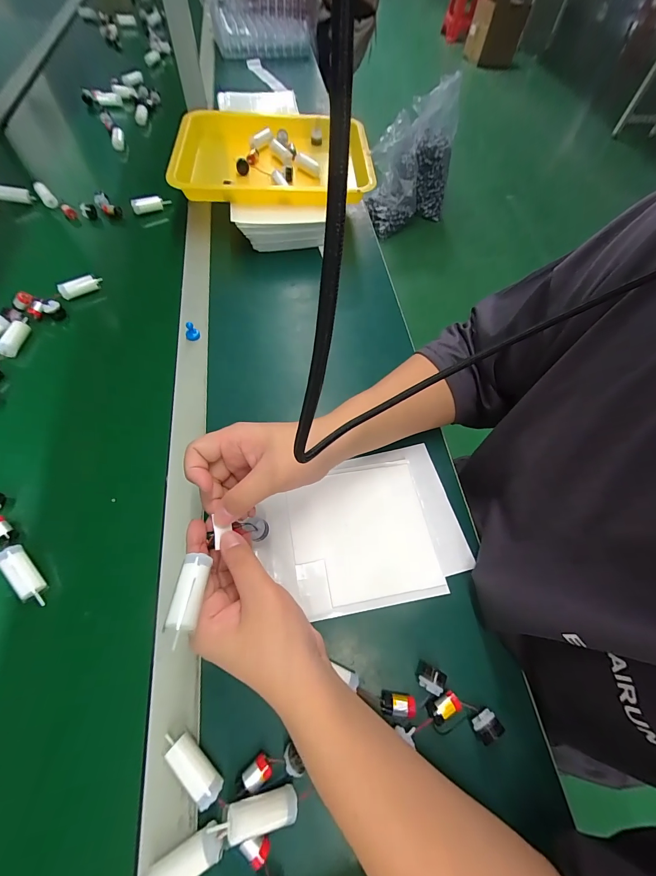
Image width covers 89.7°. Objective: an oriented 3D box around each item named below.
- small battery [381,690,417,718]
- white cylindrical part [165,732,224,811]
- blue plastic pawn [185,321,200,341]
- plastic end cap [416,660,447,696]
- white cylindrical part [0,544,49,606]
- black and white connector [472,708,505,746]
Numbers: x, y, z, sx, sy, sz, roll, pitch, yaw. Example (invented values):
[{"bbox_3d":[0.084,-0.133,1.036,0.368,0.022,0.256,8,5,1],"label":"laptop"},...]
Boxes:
[{"bbox_3d":[0.061,0.231,0.286,0.028,0.014,0.014,10,62,1],"label":"small battery"},{"bbox_3d":[-0.105,0.257,0.261,0.055,0.020,0.018,42,67,17],"label":"white cylindrical part"},{"bbox_3d":[-0.190,-0.147,0.459,0.019,0.024,0.015,-24,66,-16],"label":"blue plastic pawn"},{"bbox_3d":[0.092,0.215,0.297,0.020,0.021,0.019,28,64,11],"label":"plastic end cap"},{"bbox_3d":[-0.285,0.129,0.308,0.019,0.016,0.060,-36,86,-20],"label":"white cylindrical part"},{"bbox_3d":[0.135,0.245,0.282,0.020,0.017,0.016,-28,67,-17],"label":"black and white connector"}]

